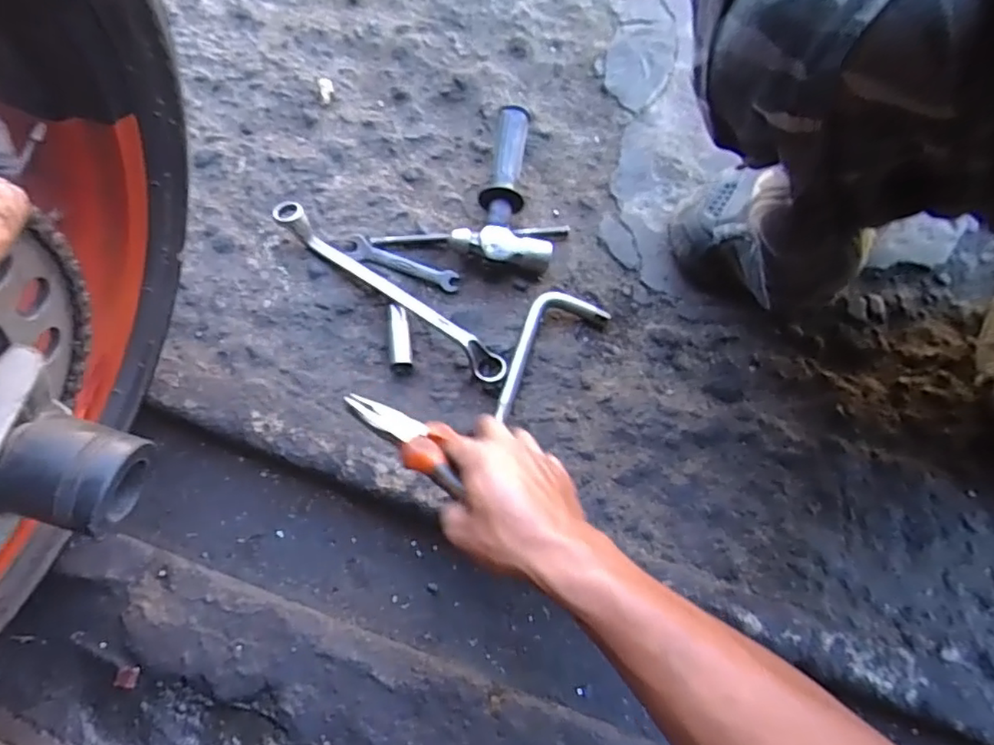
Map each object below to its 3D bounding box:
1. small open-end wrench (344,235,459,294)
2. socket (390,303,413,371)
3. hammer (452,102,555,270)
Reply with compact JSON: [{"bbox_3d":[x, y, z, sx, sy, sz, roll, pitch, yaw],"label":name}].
[{"bbox_3d":[-0.101,-0.115,0.642,0.123,0.010,0.028,20,69,5],"label":"small open-end wrench"},{"bbox_3d":[-0.097,-0.035,0.609,0.020,0.017,0.065,-6,69,-5],"label":"socket"},{"bbox_3d":[0.006,-0.202,0.672,0.101,0.051,0.193,1,68,-3],"label":"hammer"}]

